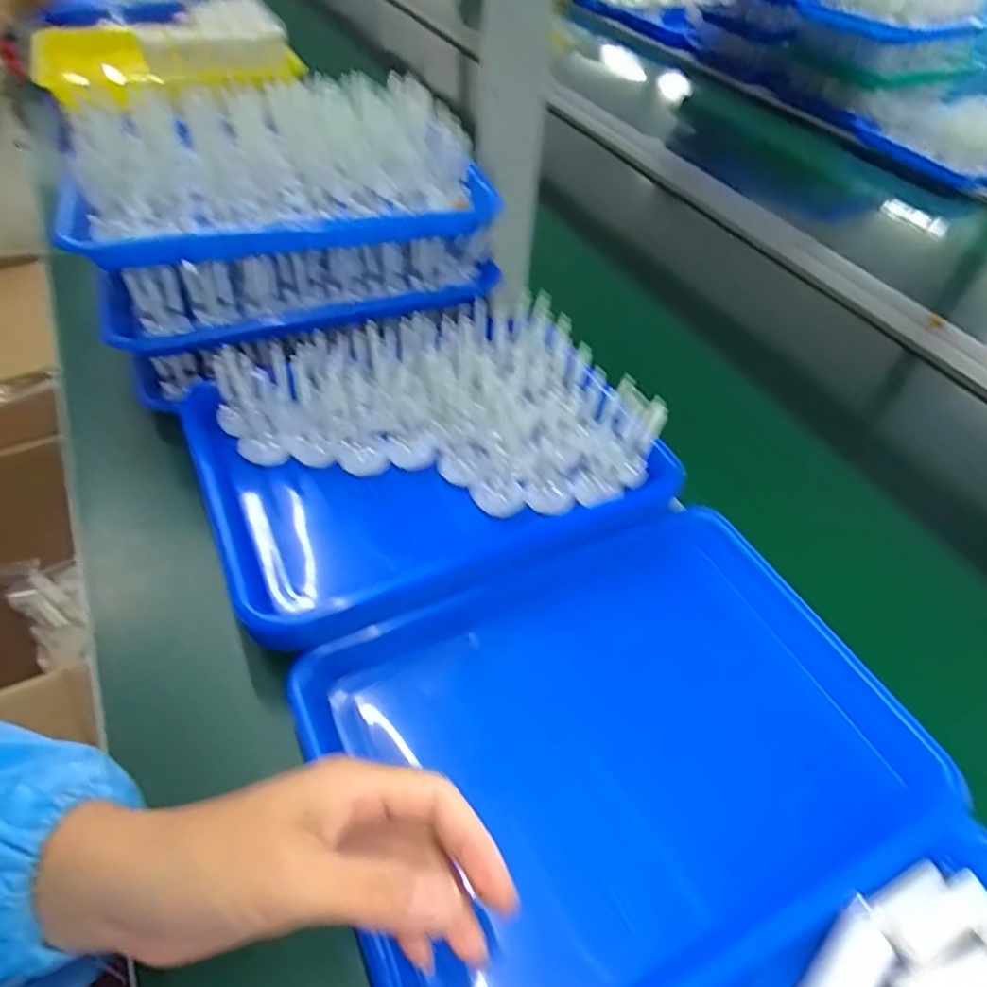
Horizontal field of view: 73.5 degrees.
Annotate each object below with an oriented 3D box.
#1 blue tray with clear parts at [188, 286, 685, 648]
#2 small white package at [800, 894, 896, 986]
[{"bbox_3d":[-0.050,-0.034,0.509,0.332,0.079,0.237,-15,51,-18],"label":"blue tray with clear parts"},{"bbox_3d":[0.171,0.232,0.319,0.026,0.012,0.064,33,71,23],"label":"small white package"}]

